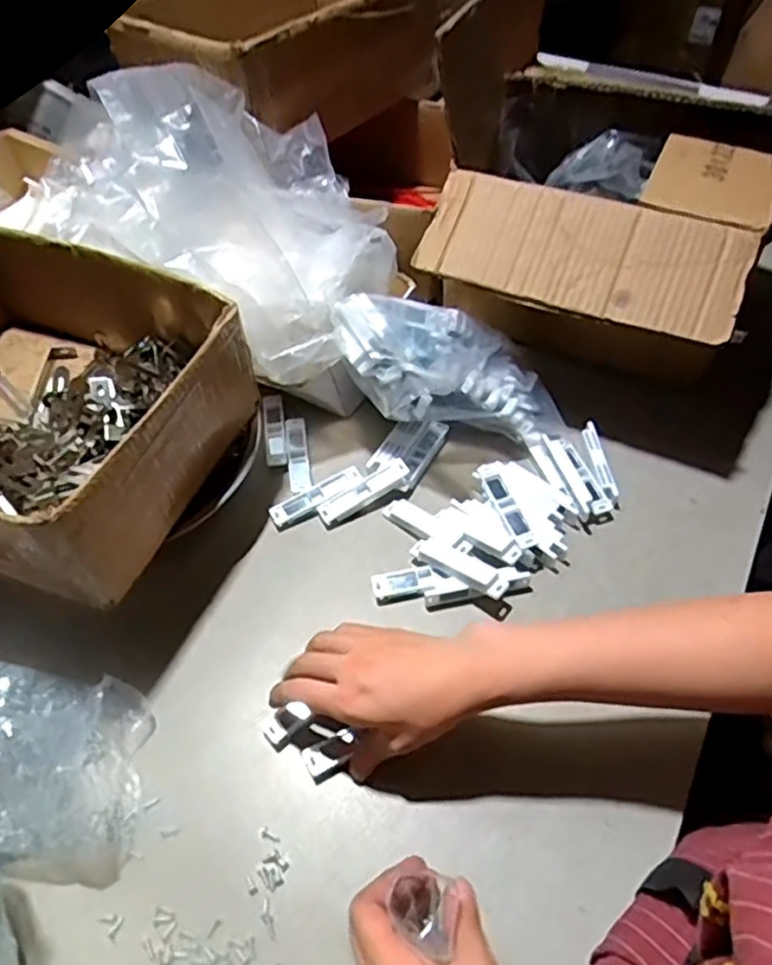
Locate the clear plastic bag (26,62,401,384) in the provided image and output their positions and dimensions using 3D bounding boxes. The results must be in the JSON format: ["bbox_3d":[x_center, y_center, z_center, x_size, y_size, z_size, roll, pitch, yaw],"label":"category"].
[{"bbox_3d":[-0.116,-0.271,0.652,0.212,0.196,0.269,23,57,18],"label":"clear plastic bag"}]

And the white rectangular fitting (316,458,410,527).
[{"bbox_3d":[-0.021,0.009,0.666,0.096,0.010,0.022,-33,58,-5],"label":"white rectangular fitting"}]

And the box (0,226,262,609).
[{"bbox_3d":[-0.298,-0.070,0.577,0.301,0.112,0.250,18,56,15],"label":"box"}]

